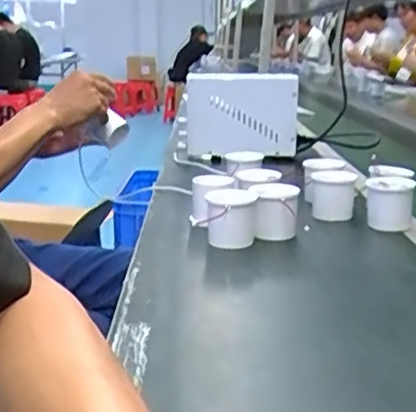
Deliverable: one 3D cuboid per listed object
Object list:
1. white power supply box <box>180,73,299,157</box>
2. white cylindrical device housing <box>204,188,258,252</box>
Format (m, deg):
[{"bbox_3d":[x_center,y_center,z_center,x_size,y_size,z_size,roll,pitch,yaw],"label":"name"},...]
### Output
[{"bbox_3d":[0.056,-0.158,1.111,0.199,0.148,0.053,0,15,0],"label":"white power supply box"},{"bbox_3d":[0.024,0.014,0.681,0.052,0.055,0.065,-1,15,-3],"label":"white cylindrical device housing"}]

